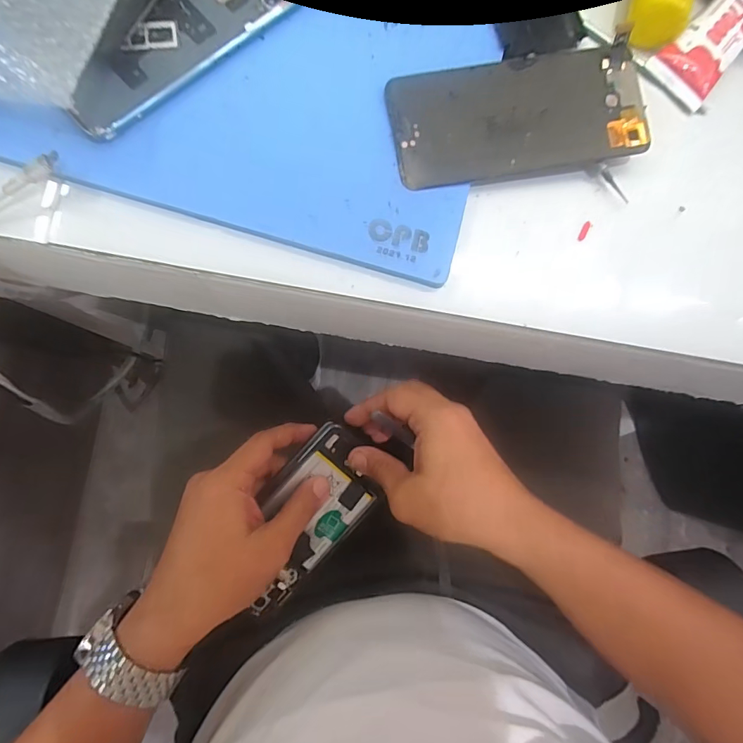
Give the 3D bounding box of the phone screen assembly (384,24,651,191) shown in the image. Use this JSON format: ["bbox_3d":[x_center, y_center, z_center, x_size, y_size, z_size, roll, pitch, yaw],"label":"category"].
[{"bbox_3d":[0.091,-0.158,0.276,0.156,0.006,0.071,-11,89,-3],"label":"phone screen assembly"}]

